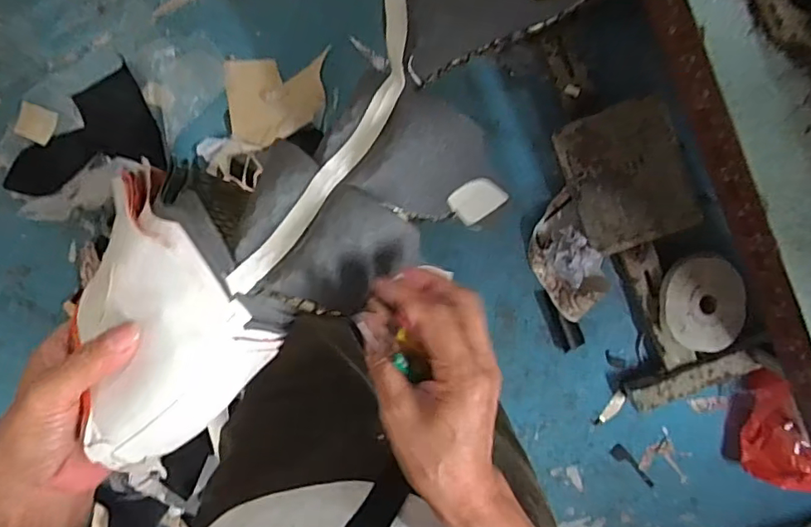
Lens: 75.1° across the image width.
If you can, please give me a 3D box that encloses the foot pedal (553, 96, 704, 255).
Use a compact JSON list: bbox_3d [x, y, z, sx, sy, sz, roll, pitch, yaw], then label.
[{"bbox_3d":[0.406,-0.156,0.970,0.193,0.033,0.258,-21,104,19],"label":"foot pedal"}]

